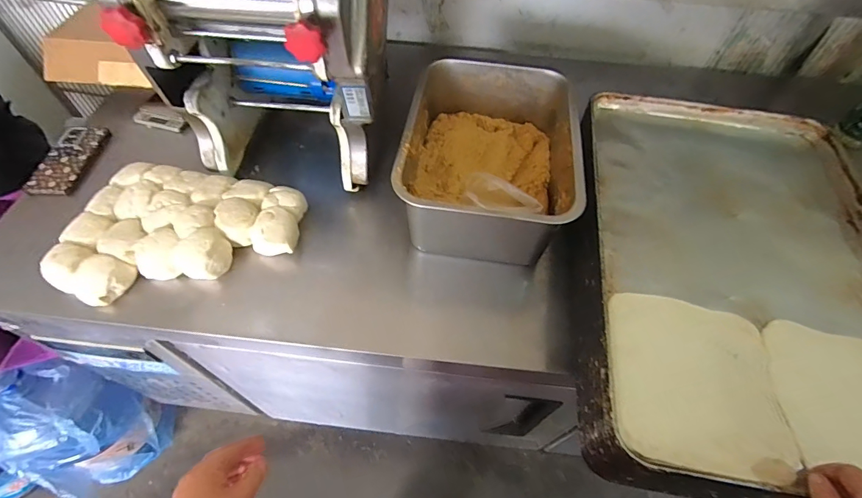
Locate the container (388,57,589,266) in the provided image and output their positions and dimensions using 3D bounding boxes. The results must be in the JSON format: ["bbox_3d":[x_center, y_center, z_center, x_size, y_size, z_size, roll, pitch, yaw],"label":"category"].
[{"bbox_3d":[0.091,-0.151,0.679,0.262,0.140,0.347,6,56,2],"label":"container"}]

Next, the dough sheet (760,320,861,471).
[{"bbox_3d":[0.491,0.181,0.460,0.196,0.014,0.177,11,56,5],"label":"dough sheet"}]

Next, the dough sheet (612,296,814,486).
[{"bbox_3d":[0.299,0.146,0.467,0.189,0.011,0.191,8,56,3],"label":"dough sheet"}]

